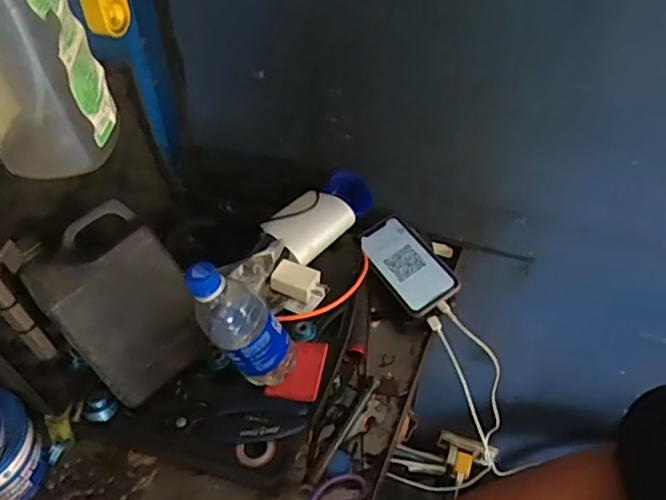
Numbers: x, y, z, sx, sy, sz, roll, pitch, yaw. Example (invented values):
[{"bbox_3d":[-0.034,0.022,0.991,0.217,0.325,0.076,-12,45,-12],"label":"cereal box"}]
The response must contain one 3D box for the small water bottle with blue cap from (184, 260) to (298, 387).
[{"bbox_3d":[-0.093,0.073,0.581,0.054,0.172,0.060,-13,40,27],"label":"small water bottle with blue cap"}]

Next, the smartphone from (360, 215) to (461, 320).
[{"bbox_3d":[0.098,0.014,0.771,0.079,0.015,0.164,-32,54,-10],"label":"smartphone"}]

